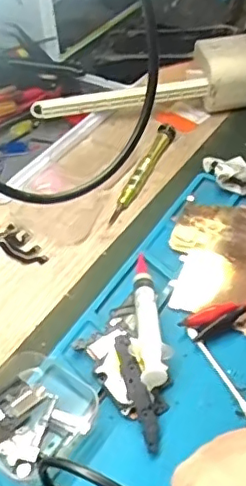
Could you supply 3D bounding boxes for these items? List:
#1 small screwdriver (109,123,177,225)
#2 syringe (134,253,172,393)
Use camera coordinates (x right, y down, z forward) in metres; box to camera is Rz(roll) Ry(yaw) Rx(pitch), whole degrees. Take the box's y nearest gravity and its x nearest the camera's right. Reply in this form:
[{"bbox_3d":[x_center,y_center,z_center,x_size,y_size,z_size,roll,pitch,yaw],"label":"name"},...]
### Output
[{"bbox_3d":[0.017,-0.061,0.482,0.015,0.016,0.117,15,47,19],"label":"small screwdriver"},{"bbox_3d":[0.017,0.043,0.360,0.016,0.018,0.106,-4,44,0],"label":"syringe"}]

